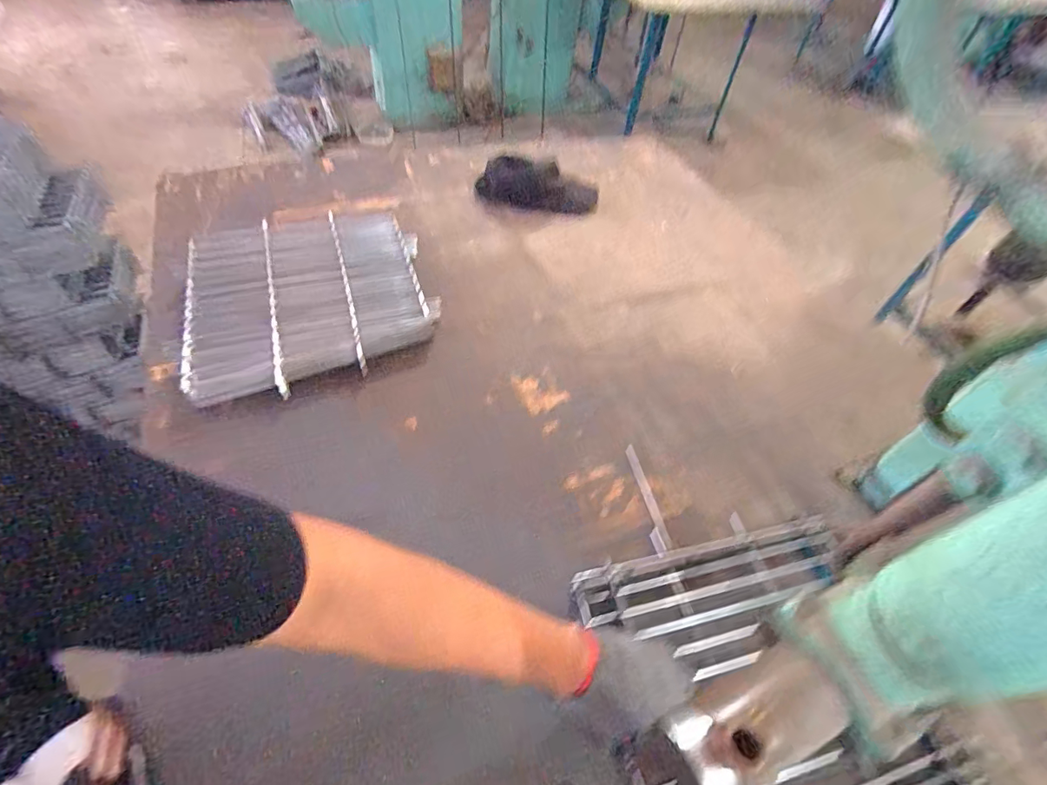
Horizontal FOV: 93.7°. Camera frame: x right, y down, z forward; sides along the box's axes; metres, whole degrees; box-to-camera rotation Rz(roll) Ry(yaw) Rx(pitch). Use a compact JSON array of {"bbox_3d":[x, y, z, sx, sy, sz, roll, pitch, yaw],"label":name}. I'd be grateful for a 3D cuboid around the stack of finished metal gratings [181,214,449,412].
[{"bbox_3d":[-0.357,-0.167,0.832,0.377,0.058,0.376,-14,54,-18],"label":"stack of finished metal gratings"}]

